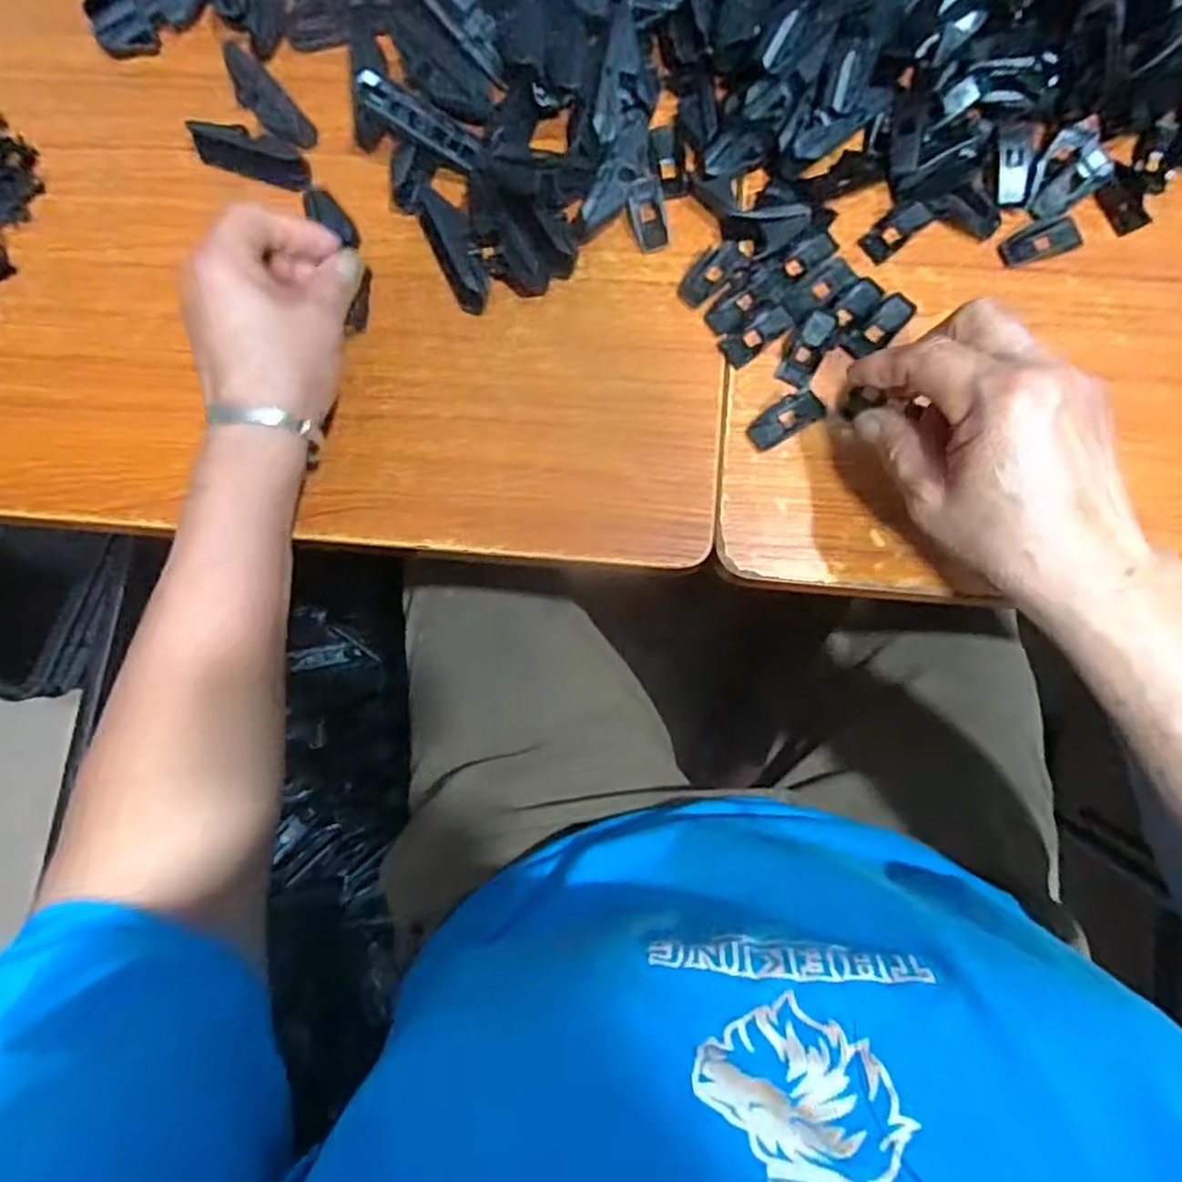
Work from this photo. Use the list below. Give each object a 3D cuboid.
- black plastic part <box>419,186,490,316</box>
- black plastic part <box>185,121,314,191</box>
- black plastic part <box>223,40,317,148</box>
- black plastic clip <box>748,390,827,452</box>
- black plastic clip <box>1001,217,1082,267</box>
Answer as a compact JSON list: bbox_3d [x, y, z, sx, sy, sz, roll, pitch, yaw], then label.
[{"bbox_3d":[-0.076,-0.191,0.397,0.023,0.020,0.078,-24,82,0],"label":"black plastic part"},{"bbox_3d":[-0.196,-0.256,0.420,0.069,0.015,0.023,19,84,6],"label":"black plastic part"},{"bbox_3d":[-0.189,-0.284,0.416,0.021,0.012,0.073,-43,93,7],"label":"black plastic part"},{"bbox_3d":[0.102,-0.091,0.379,0.041,0.006,0.019,-30,82,-1],"label":"black plastic clip"},{"bbox_3d":[0.243,-0.189,0.387,0.043,0.005,0.017,-20,82,1],"label":"black plastic clip"}]

